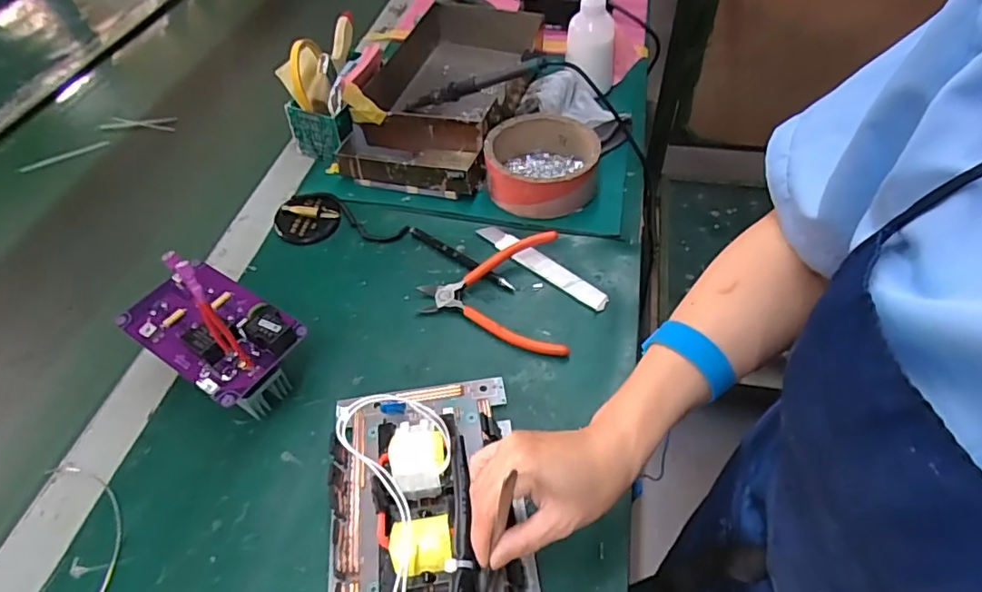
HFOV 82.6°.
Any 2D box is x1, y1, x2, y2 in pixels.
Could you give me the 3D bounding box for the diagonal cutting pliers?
[{"bbox_3d":[0.000,0.000,0.521,0.130,0.028,0.126,-4,50,0],"label":"diagonal cutting pliers"}]

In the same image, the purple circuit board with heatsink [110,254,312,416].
[{"bbox_3d":[-0.225,0.037,0.466,0.149,0.082,0.084,26,56,22],"label":"purple circuit board with heatsink"}]

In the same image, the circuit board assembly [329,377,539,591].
[{"bbox_3d":[-0.040,0.170,0.360,0.141,0.066,0.287,-7,50,-3],"label":"circuit board assembly"}]

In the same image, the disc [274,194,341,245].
[{"bbox_3d":[-0.198,-0.085,0.604,0.067,0.010,0.060,-10,68,-9],"label":"disc"}]

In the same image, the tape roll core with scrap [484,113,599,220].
[{"bbox_3d":[0.056,-0.146,0.620,0.123,0.052,0.128,-4,50,0],"label":"tape roll core with scrap"}]

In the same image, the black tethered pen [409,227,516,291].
[{"bbox_3d":[-0.032,-0.040,0.568,0.134,0.007,0.013,31,58,25],"label":"black tethered pen"}]

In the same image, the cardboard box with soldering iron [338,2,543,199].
[{"bbox_3d":[-0.060,-0.266,0.714,0.212,0.059,0.354,4,51,6],"label":"cardboard box with soldering iron"}]

